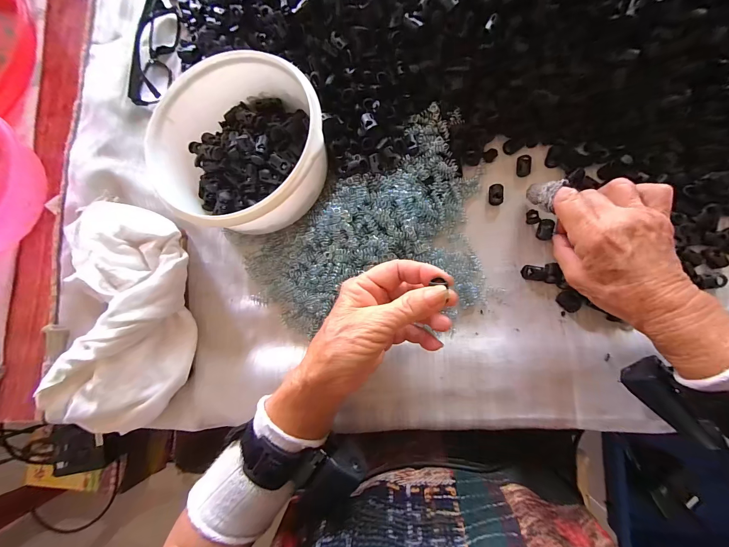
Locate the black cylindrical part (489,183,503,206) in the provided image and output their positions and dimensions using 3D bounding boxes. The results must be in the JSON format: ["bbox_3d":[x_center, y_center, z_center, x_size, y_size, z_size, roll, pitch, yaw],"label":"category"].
[{"bbox_3d":[0.136,-0.082,0.321,0.015,0.007,0.021,0,83,6],"label":"black cylindrical part"}]

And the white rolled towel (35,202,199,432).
[{"bbox_3d":[-0.241,0.036,0.312,0.126,0.064,0.227,-3,82,6],"label":"white rolled towel"}]

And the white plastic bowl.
[{"bbox_3d":[-0.114,-0.116,0.306,0.155,0.087,0.150,-1,83,6],"label":"white plastic bowl"}]

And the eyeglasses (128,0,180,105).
[{"bbox_3d":[-0.253,-0.268,0.371,0.035,0.032,0.140,6,83,7],"label":"eyeglasses"}]

